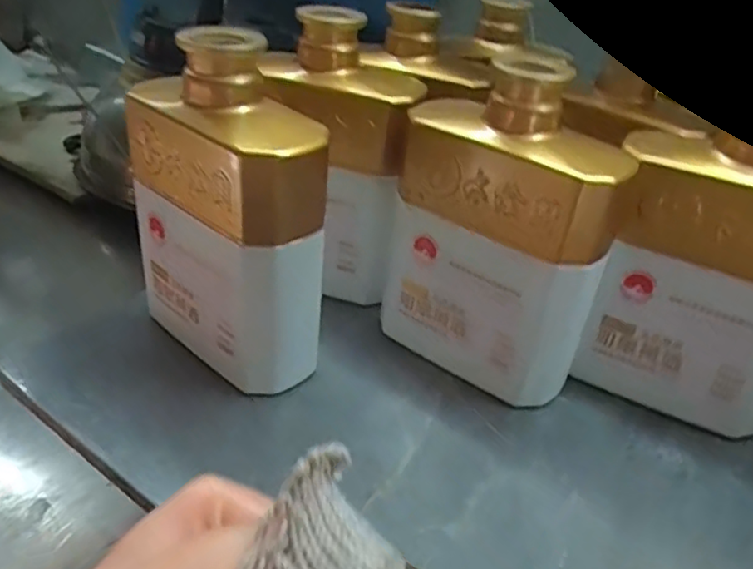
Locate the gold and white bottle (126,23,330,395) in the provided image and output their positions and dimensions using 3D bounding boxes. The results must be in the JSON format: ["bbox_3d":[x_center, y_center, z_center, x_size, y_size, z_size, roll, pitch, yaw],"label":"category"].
[{"bbox_3d":[-0.075,-0.031,0.324,0.105,0.170,0.050,30,41,32],"label":"gold and white bottle"}]

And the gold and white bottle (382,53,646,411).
[{"bbox_3d":[0.060,-0.025,0.336,0.110,0.166,0.044,27,39,28],"label":"gold and white bottle"}]

